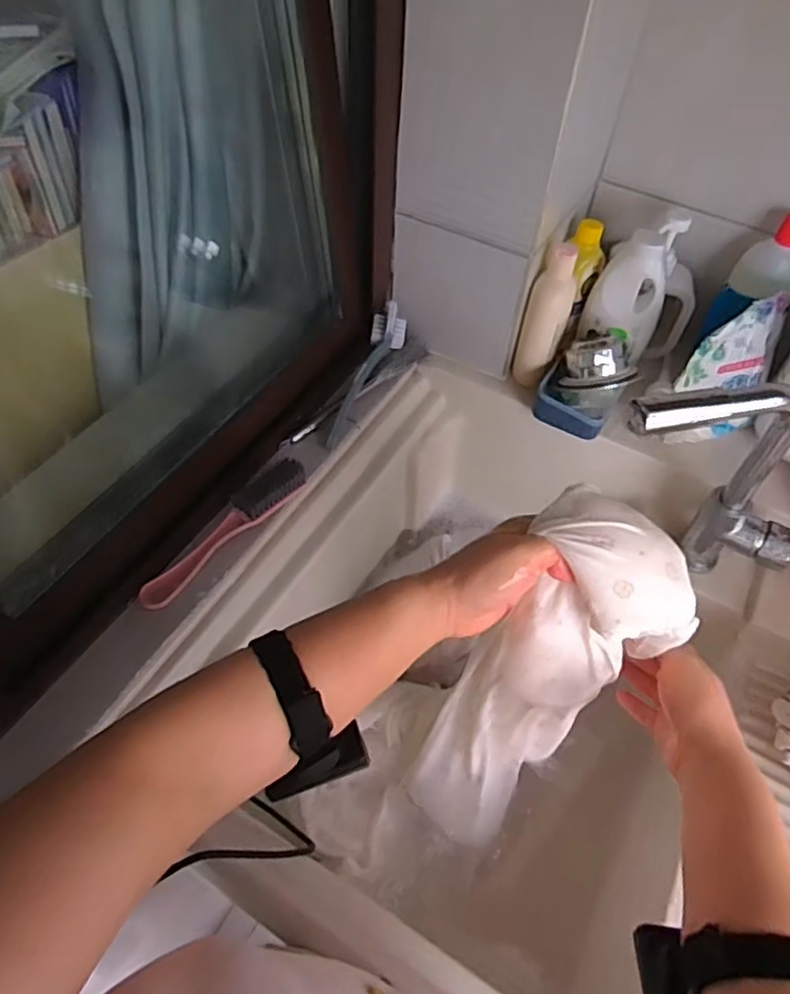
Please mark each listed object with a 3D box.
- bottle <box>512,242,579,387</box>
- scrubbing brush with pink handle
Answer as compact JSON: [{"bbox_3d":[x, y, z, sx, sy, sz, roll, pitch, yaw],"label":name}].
[{"bbox_3d":[0.168,-0.196,0.705,0.046,0.153,0.044,-33,61,-24],"label":"bottle"},{"bbox_3d":[-0.165,0.033,0.625,0.043,0.032,0.193,29,58,18],"label":"scrubbing brush with pink handle"}]

